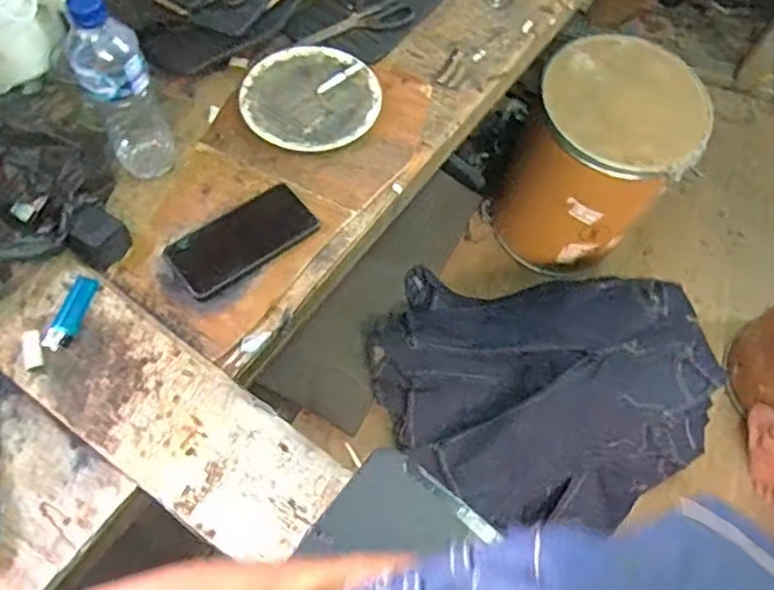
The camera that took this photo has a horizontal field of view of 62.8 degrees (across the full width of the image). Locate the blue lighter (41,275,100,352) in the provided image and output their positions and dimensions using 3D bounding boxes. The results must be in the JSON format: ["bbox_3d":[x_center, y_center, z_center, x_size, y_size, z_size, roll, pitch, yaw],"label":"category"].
[{"bbox_3d":[-0.317,0.019,0.639,0.025,0.009,0.082,14,64,4],"label":"blue lighter"}]

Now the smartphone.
[{"bbox_3d":[-0.161,-0.063,0.713,0.160,0.007,0.075,-35,79,-17],"label":"smartphone"}]

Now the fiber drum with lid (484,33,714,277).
[{"bbox_3d":[0.481,-0.313,1.532,0.367,0.485,0.346,1,64,-2],"label":"fiber drum with lid"}]

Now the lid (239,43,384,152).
[{"bbox_3d":[-0.098,-0.253,0.808,0.163,0.014,0.169,1,64,-2],"label":"lid"}]

